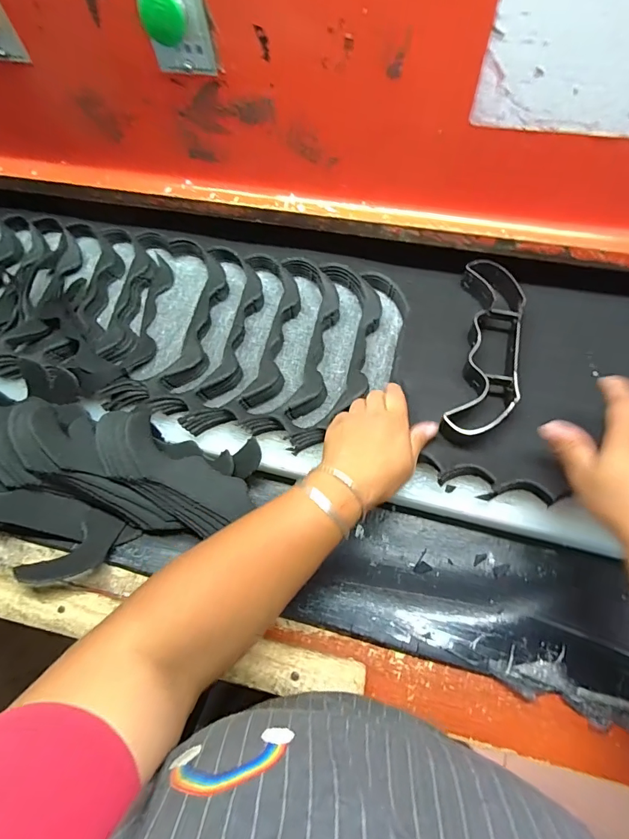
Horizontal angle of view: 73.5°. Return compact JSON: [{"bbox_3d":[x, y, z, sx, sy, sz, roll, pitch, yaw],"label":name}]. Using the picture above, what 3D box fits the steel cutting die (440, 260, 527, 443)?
[{"bbox_3d":[0.190,-0.079,0.473,0.068,0.041,0.226,13,70,7],"label":"steel cutting die"}]

